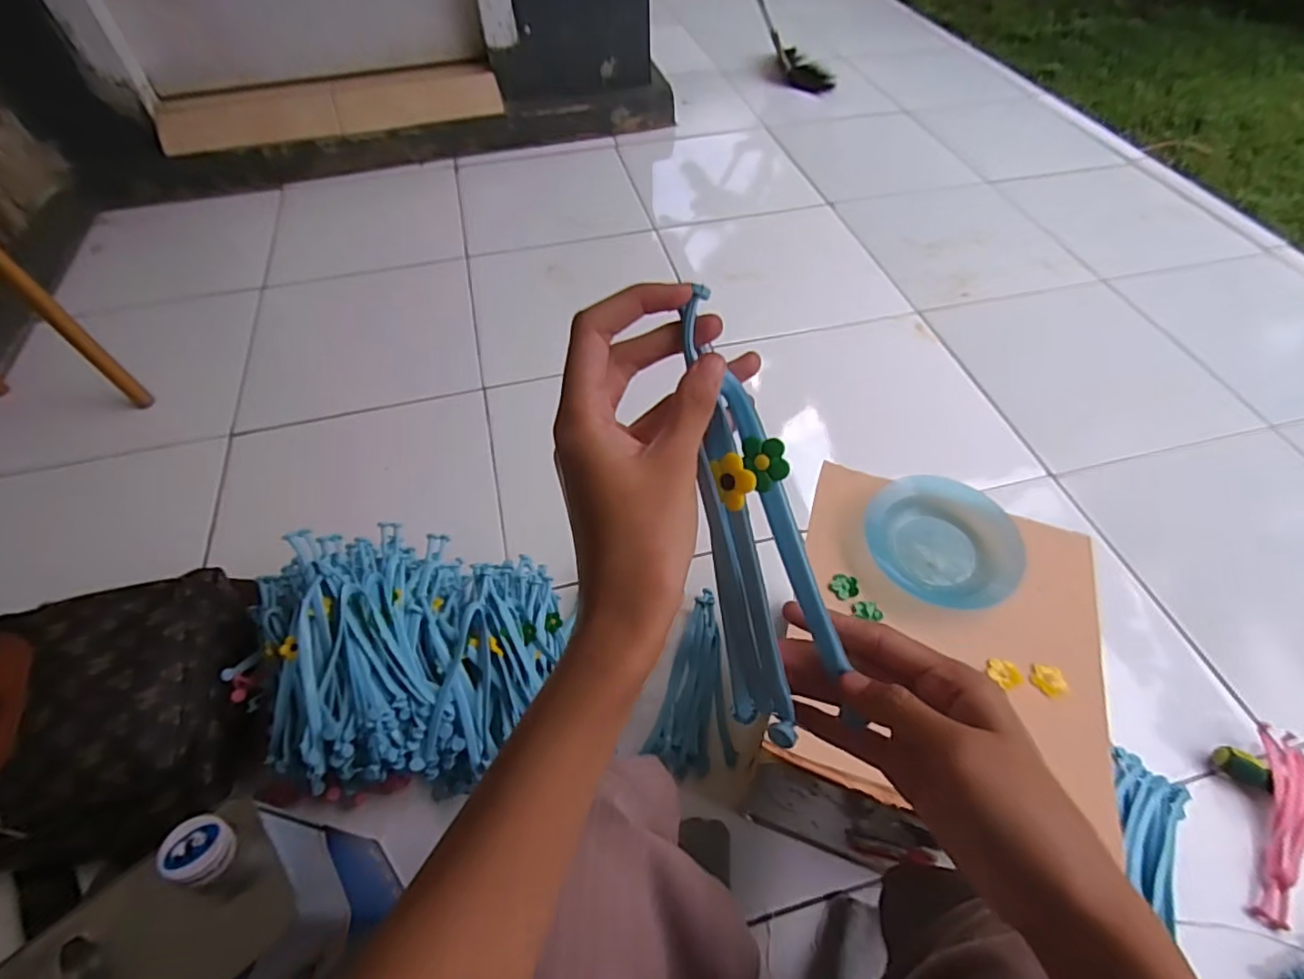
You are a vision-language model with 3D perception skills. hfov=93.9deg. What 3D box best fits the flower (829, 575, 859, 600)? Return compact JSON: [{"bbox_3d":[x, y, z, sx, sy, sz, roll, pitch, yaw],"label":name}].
[{"bbox_3d":[0.164,0.082,0.521,0.023,0.008,0.021,0,53,1],"label":"flower"}]

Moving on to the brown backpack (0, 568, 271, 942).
[{"bbox_3d":[-0.550,0.238,0.609,0.285,0.151,0.253,-19,55,-13],"label":"brown backpack"}]

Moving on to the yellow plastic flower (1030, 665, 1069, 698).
[{"bbox_3d":[0.302,0.144,0.463,0.020,0.012,0.023,7,57,0],"label":"yellow plastic flower"}]

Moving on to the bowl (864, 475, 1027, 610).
[{"bbox_3d":[0.253,0.042,0.529,0.126,0.026,0.110,35,61,23],"label":"bowl"}]

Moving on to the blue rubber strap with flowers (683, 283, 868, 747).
[{"bbox_3d":[0.047,0.018,0.267,0.043,0.027,0.192,-11,99,-12],"label":"blue rubber strap with flowers"}]

